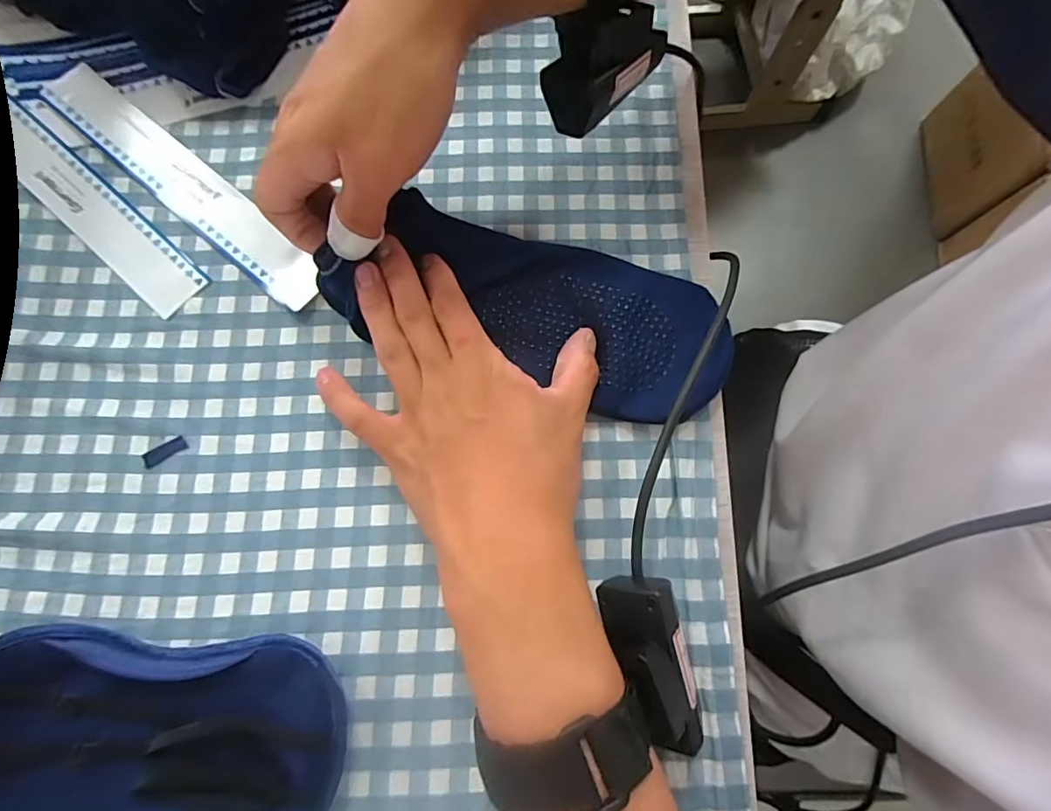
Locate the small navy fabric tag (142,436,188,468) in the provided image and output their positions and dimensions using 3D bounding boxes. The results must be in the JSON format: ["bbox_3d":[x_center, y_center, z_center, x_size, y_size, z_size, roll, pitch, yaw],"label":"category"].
[{"bbox_3d":[-0.192,0.024,0.265,0.023,0.004,0.008,-29,79,-8],"label":"small navy fabric tag"}]

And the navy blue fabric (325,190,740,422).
[{"bbox_3d":[0.006,-0.056,0.272,0.212,0.023,0.087,20,77,1],"label":"navy blue fabric"}]

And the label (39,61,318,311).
[{"bbox_3d":[-0.202,-0.133,0.299,0.216,0.010,0.033,40,79,8],"label":"label"}]

